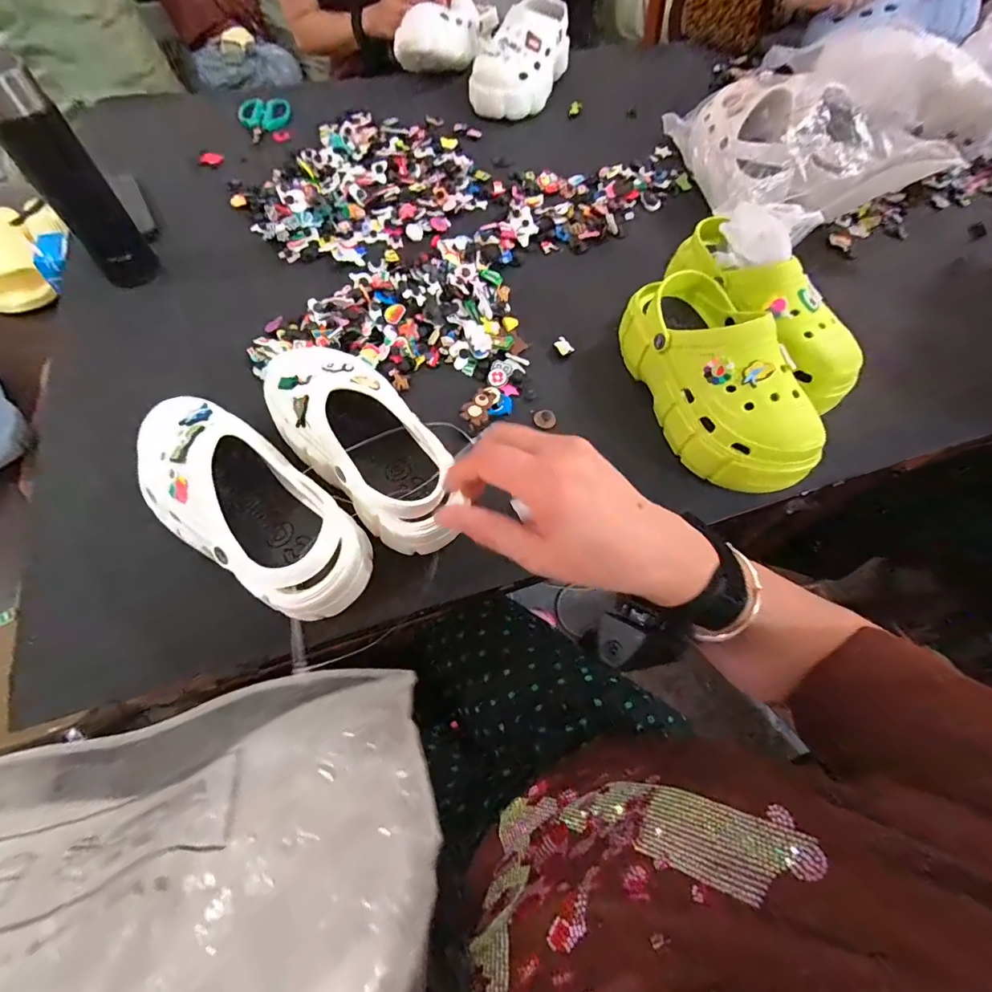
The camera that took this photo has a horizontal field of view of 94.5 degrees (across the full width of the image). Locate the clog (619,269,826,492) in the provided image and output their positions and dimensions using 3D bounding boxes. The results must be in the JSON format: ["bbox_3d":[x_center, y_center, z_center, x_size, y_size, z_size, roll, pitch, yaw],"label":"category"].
[{"bbox_3d":[0.224,-0.122,0.472,0.099,0.105,0.251,-17,66,-11],"label":"clog"}]

